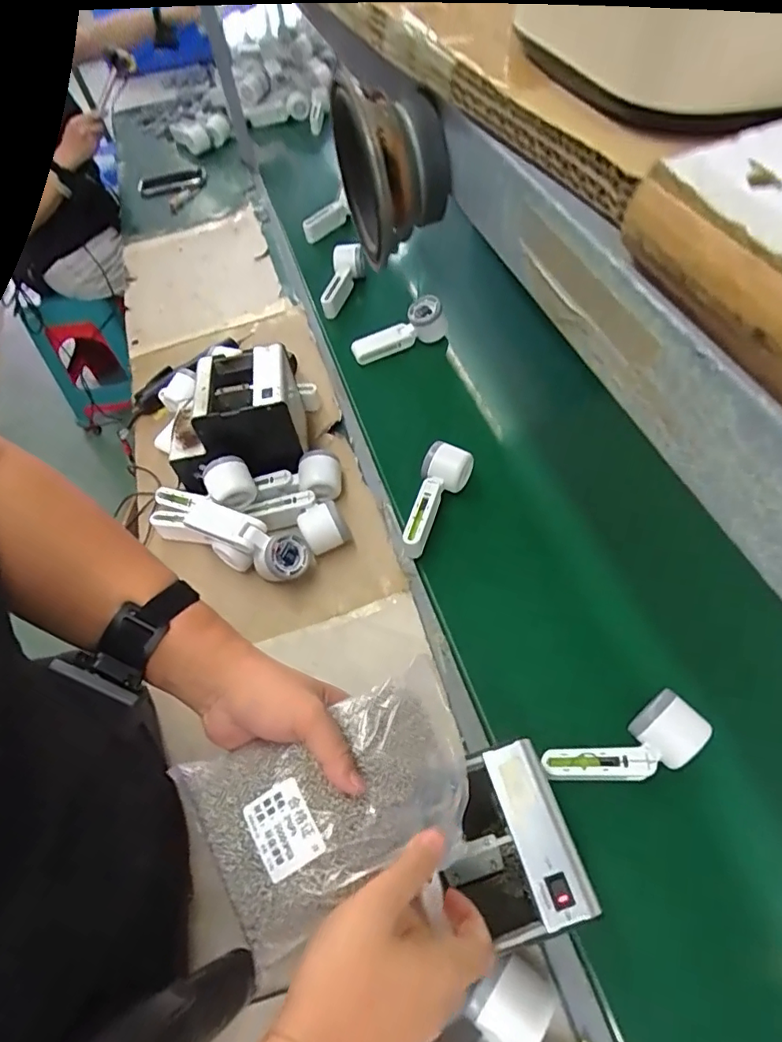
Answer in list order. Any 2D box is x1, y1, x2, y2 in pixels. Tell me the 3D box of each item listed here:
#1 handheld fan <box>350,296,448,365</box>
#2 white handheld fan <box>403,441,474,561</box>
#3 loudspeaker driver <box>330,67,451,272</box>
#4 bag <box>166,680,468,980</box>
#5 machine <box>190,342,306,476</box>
[{"bbox_3d":[0.012,-0.314,0.923,0.165,0.046,0.069,-25,53,5],"label":"handheld fan"},{"bbox_3d":[0.060,-0.030,0.711,0.063,0.049,0.152,11,55,13],"label":"white handheld fan"},{"bbox_3d":[0.000,-0.129,0.202,0.031,0.054,0.059,-14,53,-5],"label":"loudspeaker driver"},{"bbox_3d":[-0.042,0.193,0.389,0.180,0.053,0.129,-25,55,-13],"label":"bag"},{"bbox_3d":[-0.197,-0.147,0.779,0.128,0.137,0.158,-10,53,-1],"label":"machine"}]

